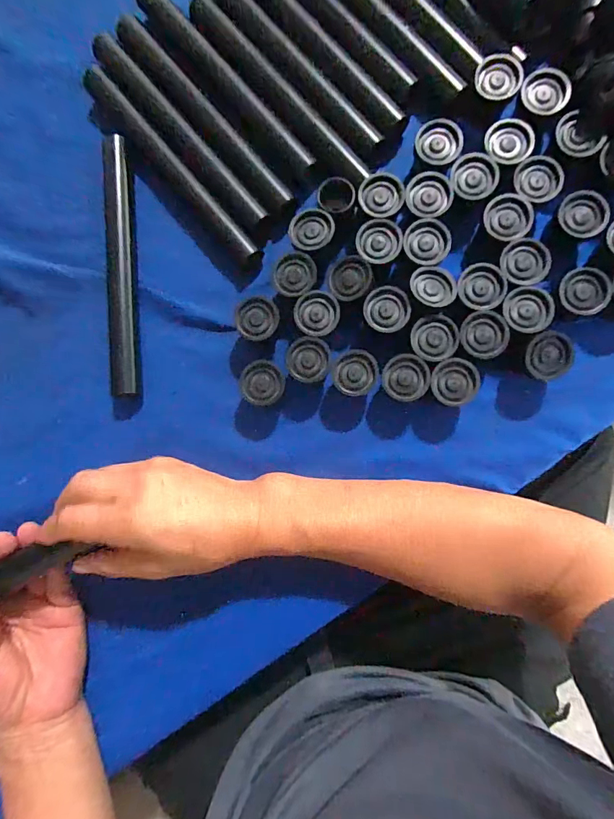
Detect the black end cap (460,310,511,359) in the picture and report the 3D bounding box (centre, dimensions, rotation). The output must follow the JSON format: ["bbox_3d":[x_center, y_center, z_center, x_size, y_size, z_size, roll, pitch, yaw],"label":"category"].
[{"bbox_3d":[0.134,-0.055,0.324,0.034,0.027,0.035,0,87,7],"label":"black end cap"}]

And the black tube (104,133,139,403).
[{"bbox_3d":[-0.160,-0.123,0.362,0.019,0.020,0.222,-3,86,6],"label":"black tube"}]

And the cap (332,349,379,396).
[{"bbox_3d":[0.039,-0.028,0.332,0.034,0.030,0.035,0,87,7],"label":"cap"}]

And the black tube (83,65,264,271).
[{"bbox_3d":[-0.117,-0.206,0.360,0.024,0.017,0.226,-41,83,3],"label":"black tube"}]

